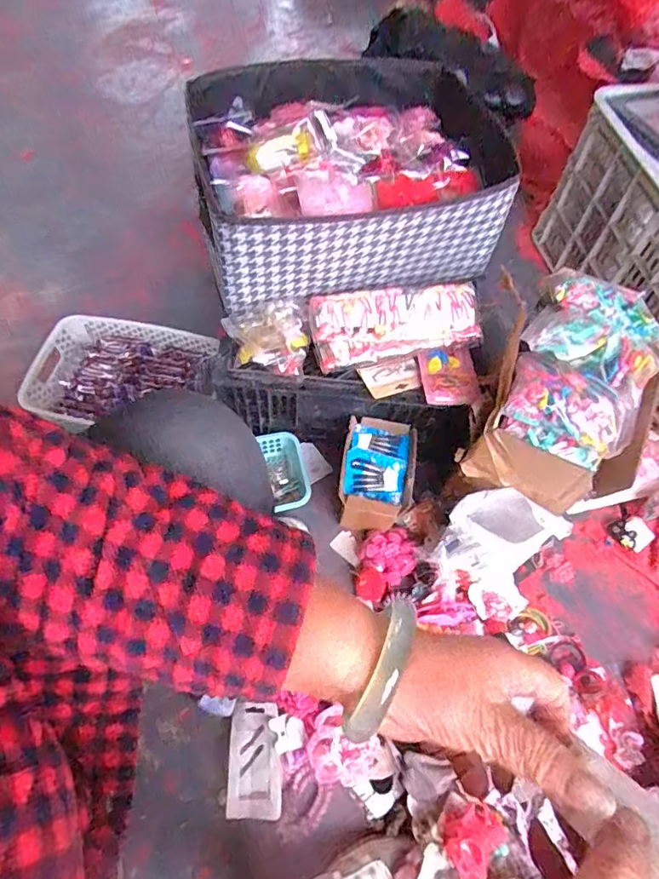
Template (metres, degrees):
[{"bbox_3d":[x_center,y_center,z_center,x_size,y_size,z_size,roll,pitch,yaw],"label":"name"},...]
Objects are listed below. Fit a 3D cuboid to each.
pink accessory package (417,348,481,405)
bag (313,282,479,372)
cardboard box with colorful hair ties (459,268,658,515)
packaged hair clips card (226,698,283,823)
[{"bbox_3d":[0.167,-0.085,0.725,0.073,0.024,0.092,-1,61,-4],"label":"pink accessory package"},{"bbox_3d":[0.092,-0.156,0.716,0.232,0.066,0.088,-5,62,-6],"label":"bag"},{"bbox_3d":[0.304,-0.063,0.660,0.196,0.154,0.248,16,62,5],"label":"cardboard box with colorful hair ties"},{"bbox_3d":[-0.095,0.401,0.648,0.066,0.014,0.128,-7,73,11],"label":"packaged hair clips card"}]

